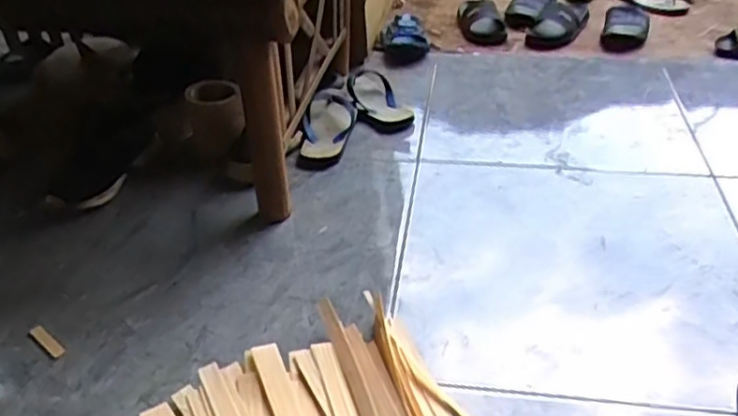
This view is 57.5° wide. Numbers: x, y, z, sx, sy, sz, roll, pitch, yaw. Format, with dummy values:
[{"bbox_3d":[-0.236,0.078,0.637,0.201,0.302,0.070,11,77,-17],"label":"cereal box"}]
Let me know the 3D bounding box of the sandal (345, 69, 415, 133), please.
[{"bbox_3d":[0.013,-0.220,1.375,0.105,0.046,0.226,-11,35,-10],"label":"sandal"}]

